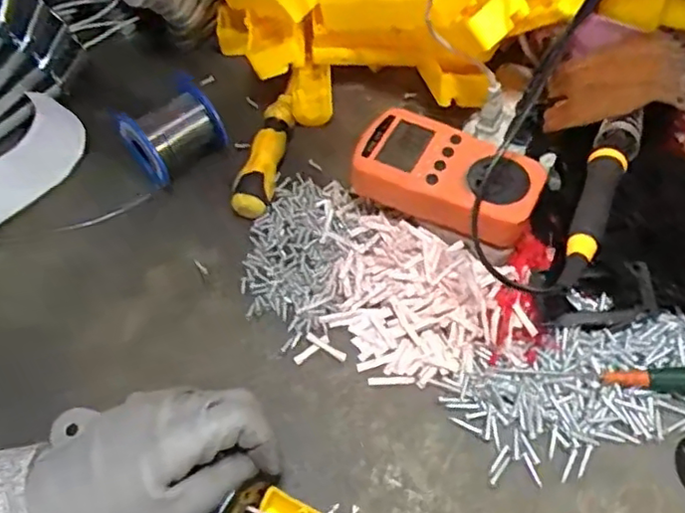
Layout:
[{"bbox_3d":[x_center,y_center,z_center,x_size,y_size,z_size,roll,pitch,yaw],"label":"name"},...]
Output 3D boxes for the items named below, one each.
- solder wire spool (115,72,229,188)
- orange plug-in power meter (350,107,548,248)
[{"bbox_3d":[-0.134,-0.097,0.503,0.070,0.049,0.050,-37,65,-20],"label":"solder wire spool"},{"bbox_3d":[0.074,-0.052,0.451,0.124,0.048,0.066,25,62,15],"label":"orange plug-in power meter"}]

